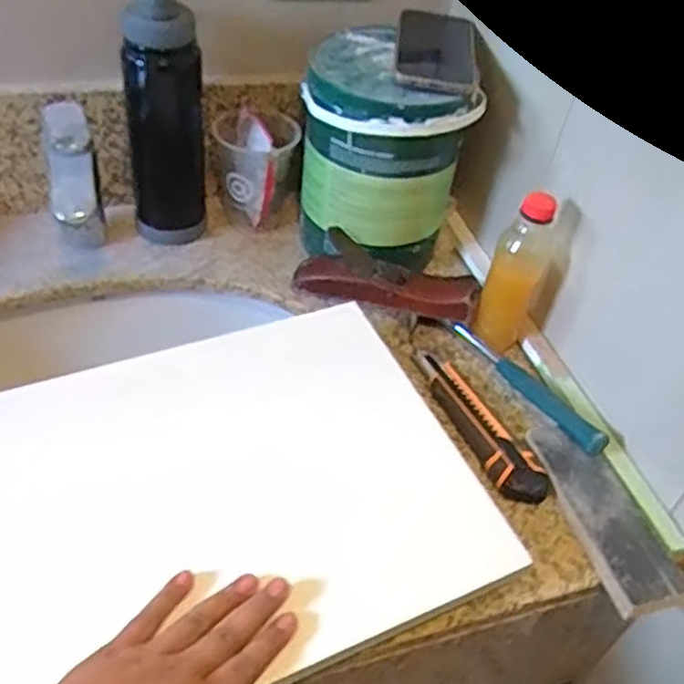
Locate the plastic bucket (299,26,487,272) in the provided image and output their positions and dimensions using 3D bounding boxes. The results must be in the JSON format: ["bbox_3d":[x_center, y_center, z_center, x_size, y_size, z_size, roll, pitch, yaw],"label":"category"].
[{"bbox_3d":[0.046,-0.201,0.800,0.178,0.197,0.164,7,44,-1],"label":"plastic bucket"}]

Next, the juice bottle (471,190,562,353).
[{"bbox_3d":[0.174,-0.074,0.728,0.055,0.165,0.063,21,46,13],"label":"juice bottle"}]

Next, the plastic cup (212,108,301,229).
[{"bbox_3d":[-0.100,-0.200,0.861,0.089,0.133,0.091,4,44,-4],"label":"plastic cup"}]

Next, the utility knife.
[{"bbox_3d":[0.126,0.072,0.694,0.044,0.017,0.189,-13,48,-21],"label":"utility knife"}]

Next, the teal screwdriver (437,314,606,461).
[{"bbox_3d":[0.174,0.036,0.721,0.025,0.029,0.213,-20,51,-26],"label":"teal screwdriver"}]

